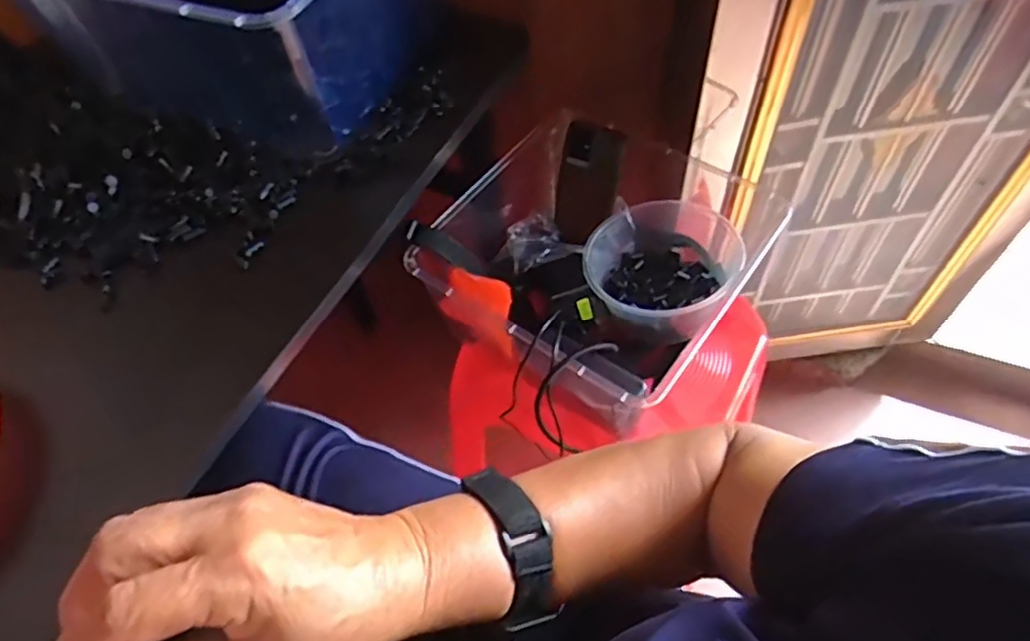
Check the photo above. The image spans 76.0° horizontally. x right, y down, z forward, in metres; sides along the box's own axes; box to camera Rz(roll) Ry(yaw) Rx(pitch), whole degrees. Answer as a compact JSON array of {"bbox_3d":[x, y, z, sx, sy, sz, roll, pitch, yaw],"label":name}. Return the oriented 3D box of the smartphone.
[{"bbox_3d":[0.082,-0.161,0.783,0.071,0.143,0.013,23,36,20],"label":"smartphone"}]

